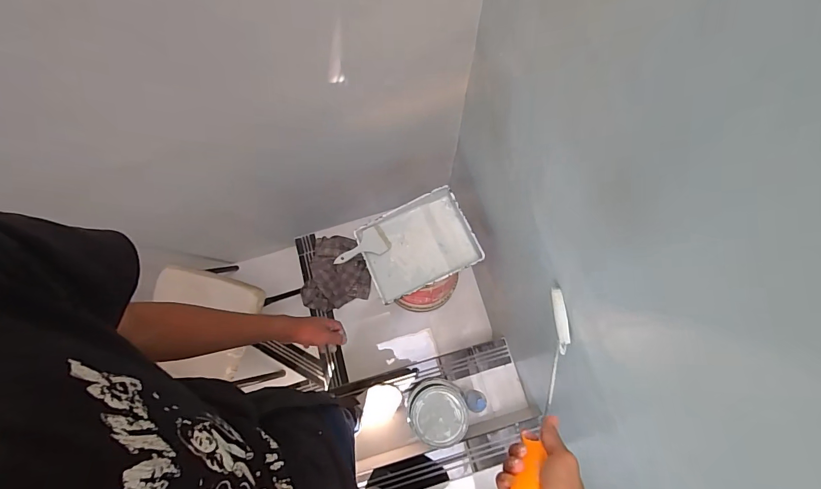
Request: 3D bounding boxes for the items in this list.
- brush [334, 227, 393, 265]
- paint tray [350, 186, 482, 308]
[{"bbox_3d":[-0.170,0.014,1.321,0.194,0.031,0.093,-26,74,-21],"label":"brush"},{"bbox_3d":[0.020,-0.004,1.316,0.362,0.060,0.293,-21,74,-5],"label":"paint tray"}]

